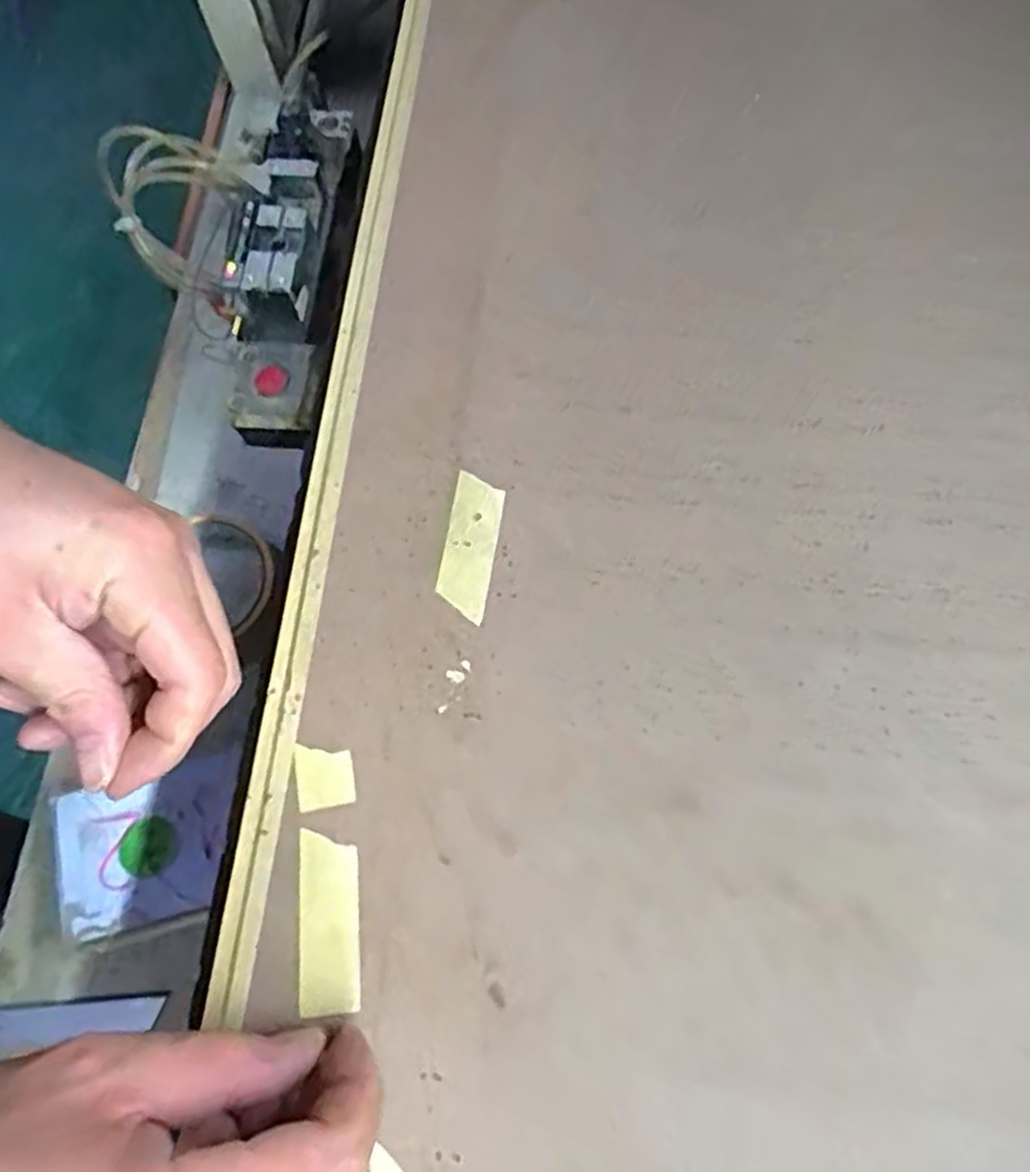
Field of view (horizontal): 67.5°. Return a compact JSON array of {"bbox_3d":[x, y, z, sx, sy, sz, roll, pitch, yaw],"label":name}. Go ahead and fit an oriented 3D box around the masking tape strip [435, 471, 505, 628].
[{"bbox_3d":[-0.018,-0.016,0.301,0.019,0.004,0.059,8,72,4],"label":"masking tape strip"}]

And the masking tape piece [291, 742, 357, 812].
[{"bbox_3d":[-0.068,0.068,0.276,0.019,0.004,0.022,-8,72,-9],"label":"masking tape piece"}]

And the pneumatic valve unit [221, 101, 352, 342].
[{"bbox_3d":[-0.119,-0.192,0.395,0.042,0.031,0.138,6,72,3],"label":"pneumatic valve unit"}]

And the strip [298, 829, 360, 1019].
[{"bbox_3d":[-0.063,0.113,0.261,0.019,0.004,0.057,-7,71,-1],"label":"strip"}]

